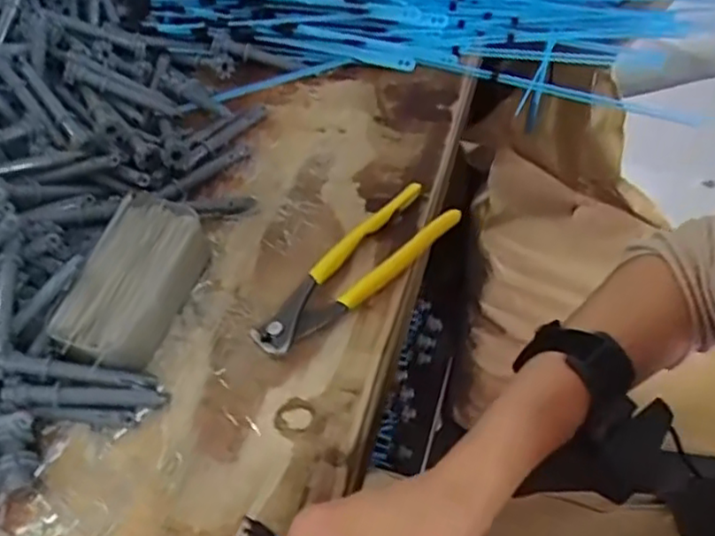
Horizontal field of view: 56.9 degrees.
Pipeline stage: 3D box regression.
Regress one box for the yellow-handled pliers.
[{"bbox_3d":[0.002,-0.001,0.441,0.050,0.024,0.163,37,65,28],"label":"yellow-handled pliers"}]

